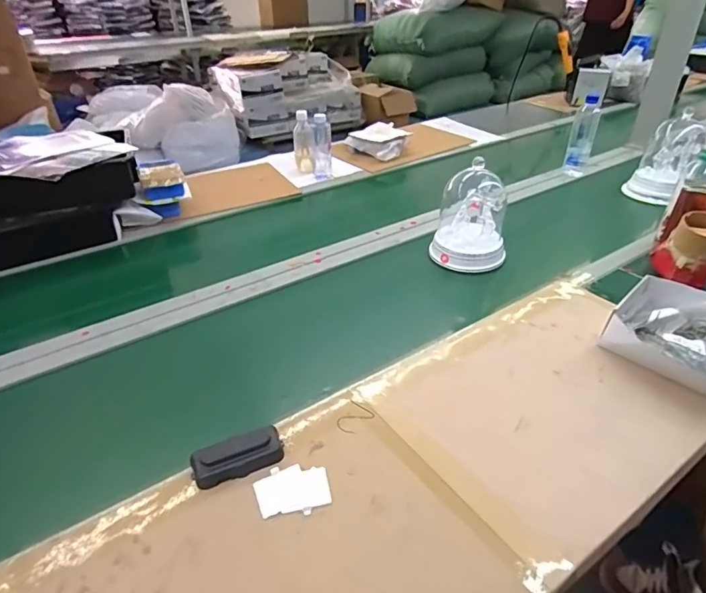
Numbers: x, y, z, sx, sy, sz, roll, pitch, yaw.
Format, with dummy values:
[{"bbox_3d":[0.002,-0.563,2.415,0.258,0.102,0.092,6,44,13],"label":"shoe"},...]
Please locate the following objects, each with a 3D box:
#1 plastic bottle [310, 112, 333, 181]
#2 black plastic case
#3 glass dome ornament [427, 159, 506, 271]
[{"bbox_3d":[-0.092,-0.434,1.389,0.054,0.193,0.053,-6,35,-6],"label":"plastic bottle"},{"bbox_3d":[-0.138,0.190,0.564,0.105,0.027,0.044,-14,37,-17],"label":"black plastic case"},{"bbox_3d":[0.239,-0.171,0.958,0.140,0.190,0.129,6,36,10],"label":"glass dome ornament"}]

